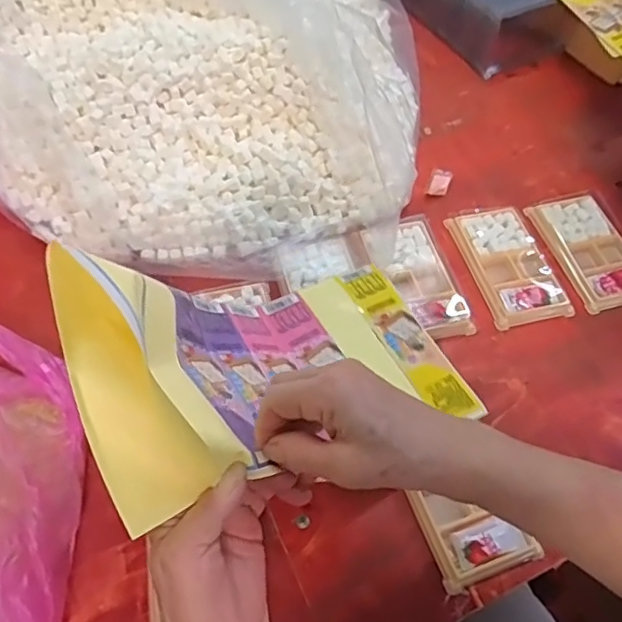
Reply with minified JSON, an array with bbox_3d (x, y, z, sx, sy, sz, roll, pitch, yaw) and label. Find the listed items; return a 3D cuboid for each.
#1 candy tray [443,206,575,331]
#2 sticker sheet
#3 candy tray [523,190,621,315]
[{"bbox_3d":[0.200,-0.049,0.586,0.083,0.012,0.133,-12,59,-11],"label":"candy tray"},{"bbox_3d":[-0.016,0.035,0.424,0.311,0.077,0.181,-11,53,-47],"label":"sticker sheet"},{"bbox_3d":[0.288,-0.067,0.601,0.079,0.014,0.139,-12,59,-12],"label":"candy tray"}]

